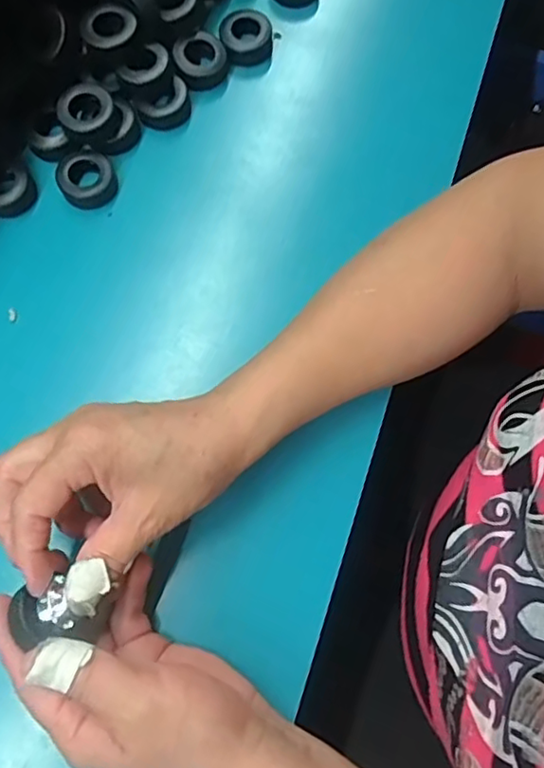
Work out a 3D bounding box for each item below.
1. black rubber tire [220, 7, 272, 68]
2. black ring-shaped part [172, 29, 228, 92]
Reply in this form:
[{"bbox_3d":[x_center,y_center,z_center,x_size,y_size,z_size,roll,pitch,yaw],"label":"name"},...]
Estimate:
[{"bbox_3d":[-0.019,-0.252,0.442,0.036,0.014,0.040,0,75,-1],"label":"black rubber tire"},{"bbox_3d":[-0.049,-0.229,0.434,0.038,0.023,0.033,-37,79,-10],"label":"black ring-shaped part"}]

